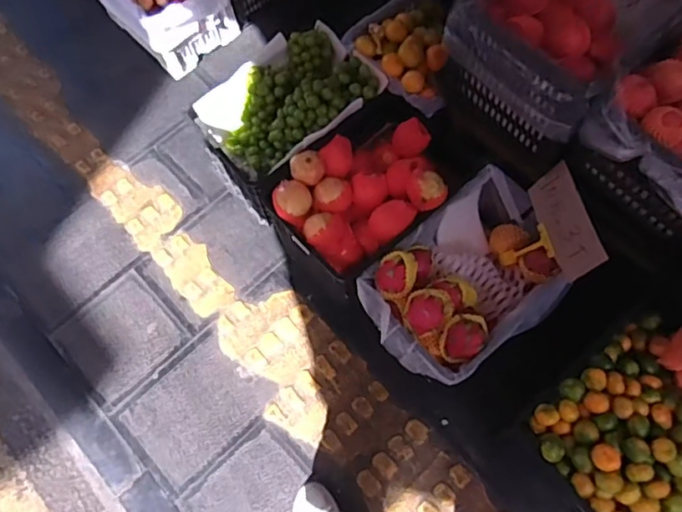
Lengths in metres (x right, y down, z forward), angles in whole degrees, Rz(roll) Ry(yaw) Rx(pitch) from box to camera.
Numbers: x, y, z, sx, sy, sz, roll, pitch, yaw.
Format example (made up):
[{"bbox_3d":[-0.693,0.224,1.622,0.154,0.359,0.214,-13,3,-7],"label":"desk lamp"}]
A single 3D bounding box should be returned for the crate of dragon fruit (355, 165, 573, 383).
[{"bbox_3d":[0.304,0.059,1.378,0.507,0.161,0.355,-37,71,-13],"label":"crate of dragon fruit"}]

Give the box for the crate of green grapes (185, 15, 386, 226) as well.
[{"bbox_3d":[-0.155,-0.403,1.590,0.466,0.268,0.335,-41,72,-15],"label":"crate of green grapes"}]

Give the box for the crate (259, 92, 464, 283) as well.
[{"bbox_3d":[0.083,-0.171,1.465,0.403,0.209,0.477,39,73,16],"label":"crate"}]

